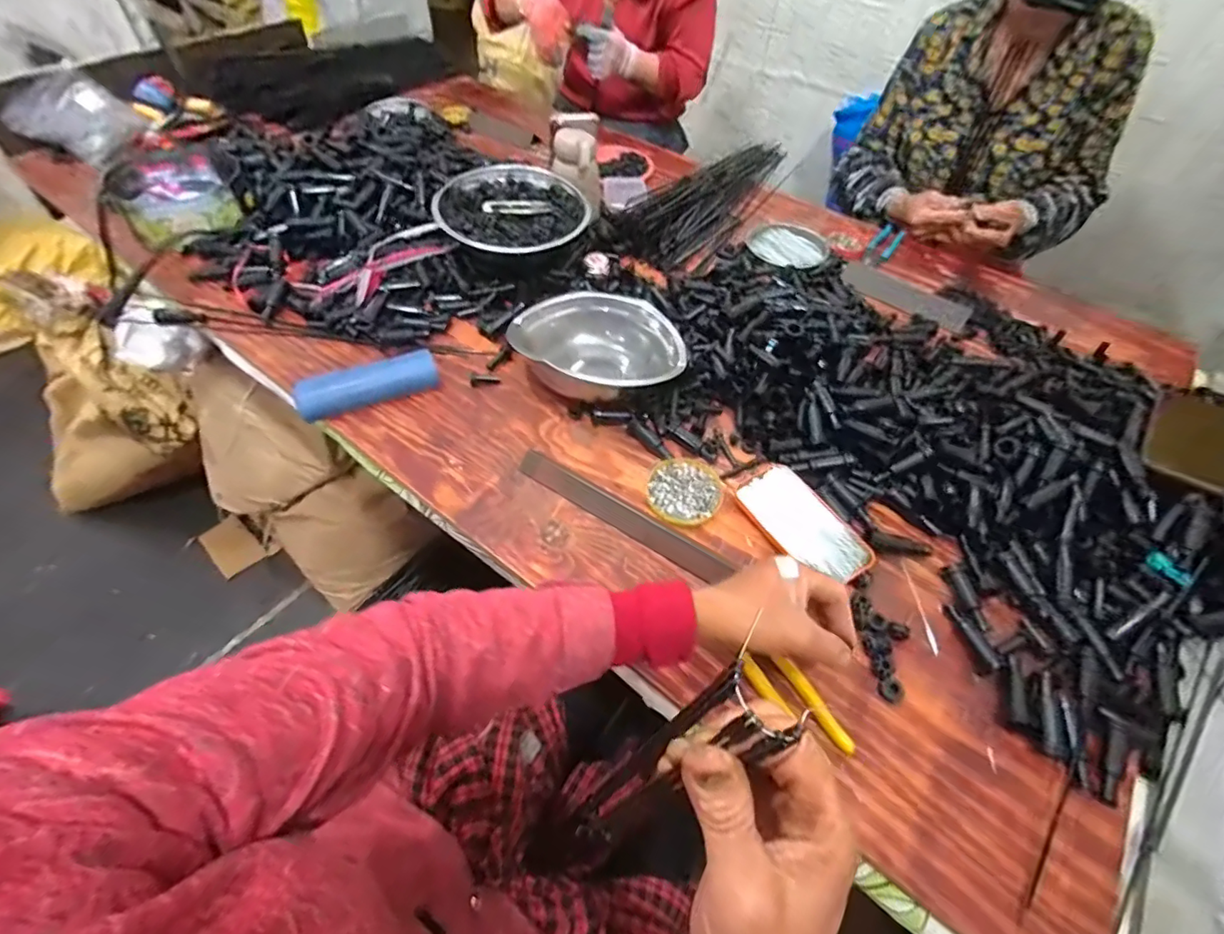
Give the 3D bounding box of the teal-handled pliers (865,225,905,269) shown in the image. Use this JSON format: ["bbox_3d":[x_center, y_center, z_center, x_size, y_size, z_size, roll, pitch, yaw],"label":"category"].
[{"bbox_3d":[0.467,-0.379,0.928,0.042,0.011,0.164,29,57,18],"label":"teal-handled pliers"}]

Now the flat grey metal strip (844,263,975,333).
[{"bbox_3d":[0.449,-0.265,0.827,0.191,0.005,0.071,33,60,21],"label":"flat grey metal strip"}]

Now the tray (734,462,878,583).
[{"bbox_3d":[0.201,0.058,0.566,0.071,0.013,0.145,-30,60,-23],"label":"tray"}]

